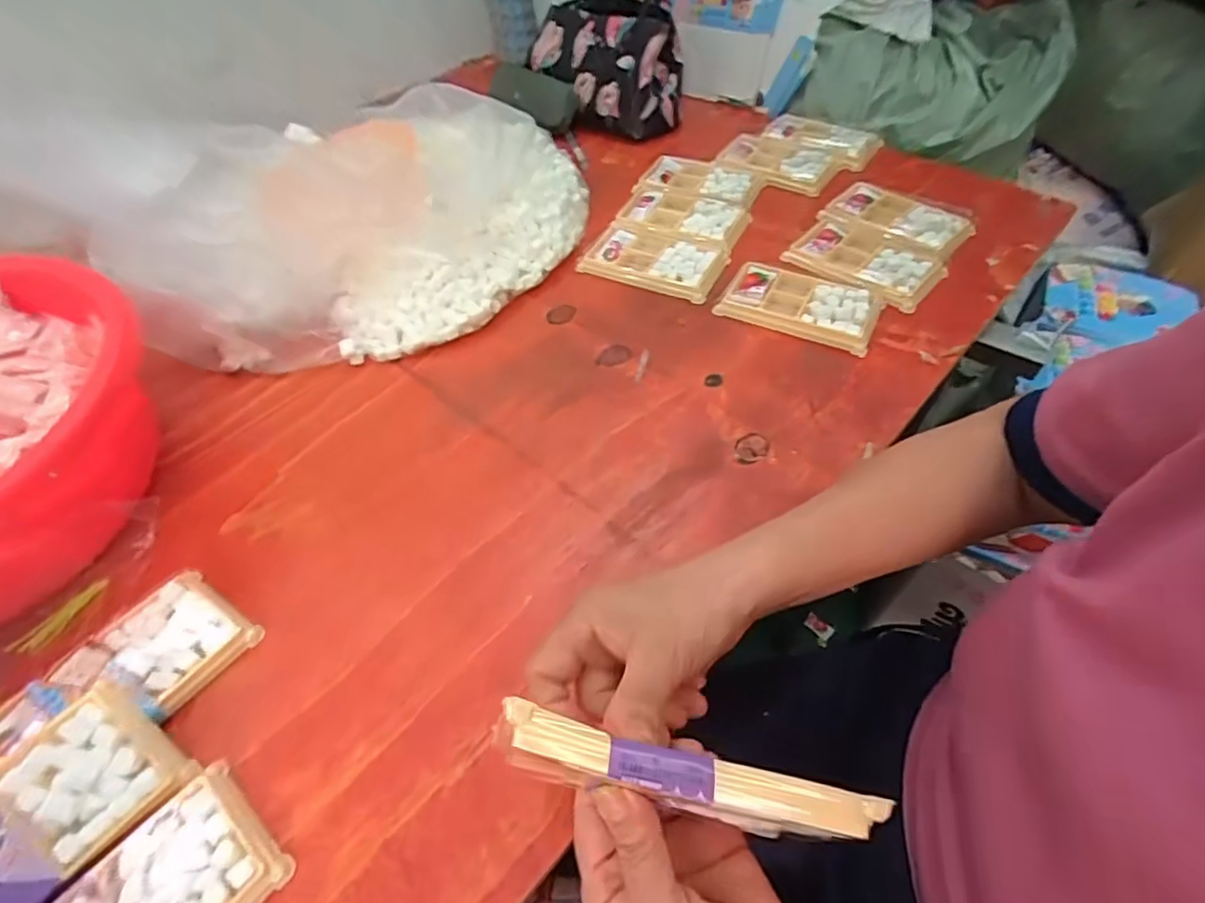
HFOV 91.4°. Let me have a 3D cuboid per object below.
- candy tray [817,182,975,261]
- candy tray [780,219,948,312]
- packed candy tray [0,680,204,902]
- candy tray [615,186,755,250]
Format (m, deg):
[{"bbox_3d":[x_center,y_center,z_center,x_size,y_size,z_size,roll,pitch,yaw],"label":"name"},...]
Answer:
[{"bbox_3d":[0.305,-0.244,0.608,0.081,0.014,0.135,-38,61,-22],"label":"candy tray"},{"bbox_3d":[0.253,-0.188,0.570,0.136,0.011,0.084,38,64,26],"label":"candy tray"},{"bbox_3d":[-0.292,0.193,0.295,0.071,0.015,0.132,43,61,4],"label":"packed candy tray"},{"bbox_3d":[0.087,-0.251,0.640,0.132,0.022,0.076,21,58,17],"label":"candy tray"}]

